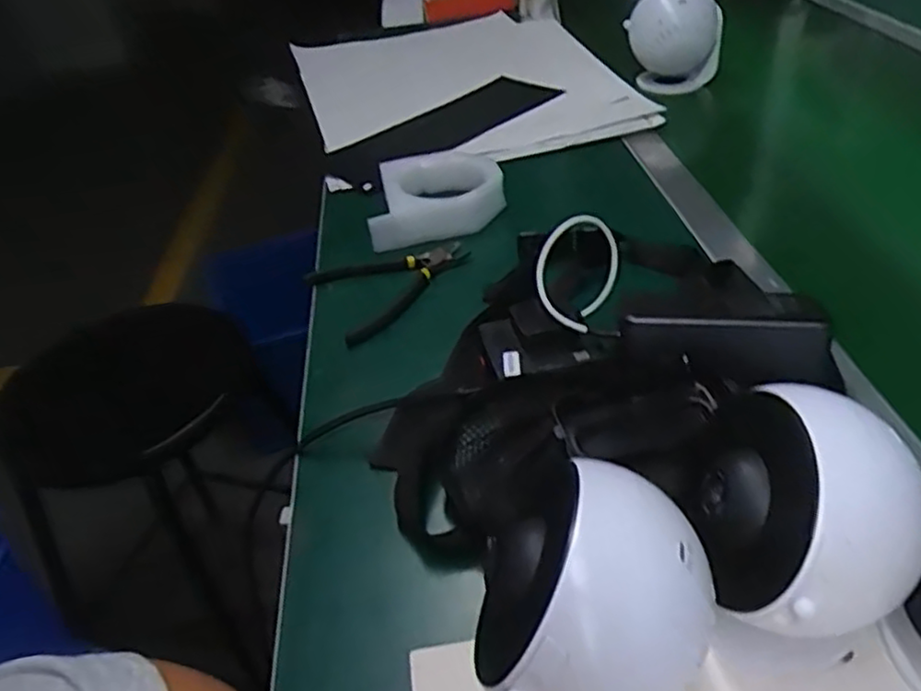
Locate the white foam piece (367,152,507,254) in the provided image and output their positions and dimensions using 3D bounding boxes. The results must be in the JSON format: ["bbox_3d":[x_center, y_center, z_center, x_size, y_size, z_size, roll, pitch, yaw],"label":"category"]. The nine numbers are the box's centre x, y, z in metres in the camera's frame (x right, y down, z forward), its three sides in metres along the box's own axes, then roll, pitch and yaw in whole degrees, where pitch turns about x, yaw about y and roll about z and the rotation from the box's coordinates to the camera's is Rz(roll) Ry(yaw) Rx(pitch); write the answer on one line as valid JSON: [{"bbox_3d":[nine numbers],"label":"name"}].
[{"bbox_3d":[-0.021,-0.148,0.704,0.125,0.036,0.122,-4,38,4],"label":"white foam piece"}]

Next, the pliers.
[{"bbox_3d":[-0.056,-0.057,0.626,0.133,0.018,0.125,-22,40,-17],"label":"pliers"}]

